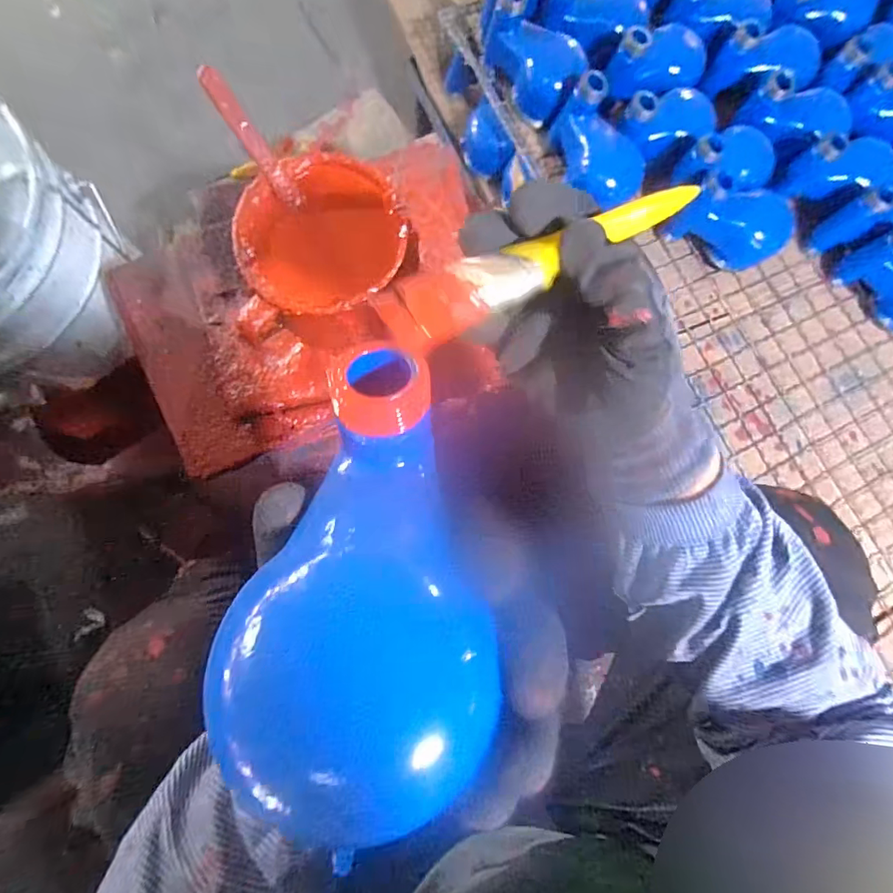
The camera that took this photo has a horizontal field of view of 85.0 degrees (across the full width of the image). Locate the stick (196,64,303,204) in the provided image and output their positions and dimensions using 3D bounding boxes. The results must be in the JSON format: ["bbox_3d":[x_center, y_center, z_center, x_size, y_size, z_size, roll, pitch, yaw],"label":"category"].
[{"bbox_3d":[-0.148,-0.234,0.375,0.016,0.009,0.106,-39,115,-6],"label":"stick"}]

